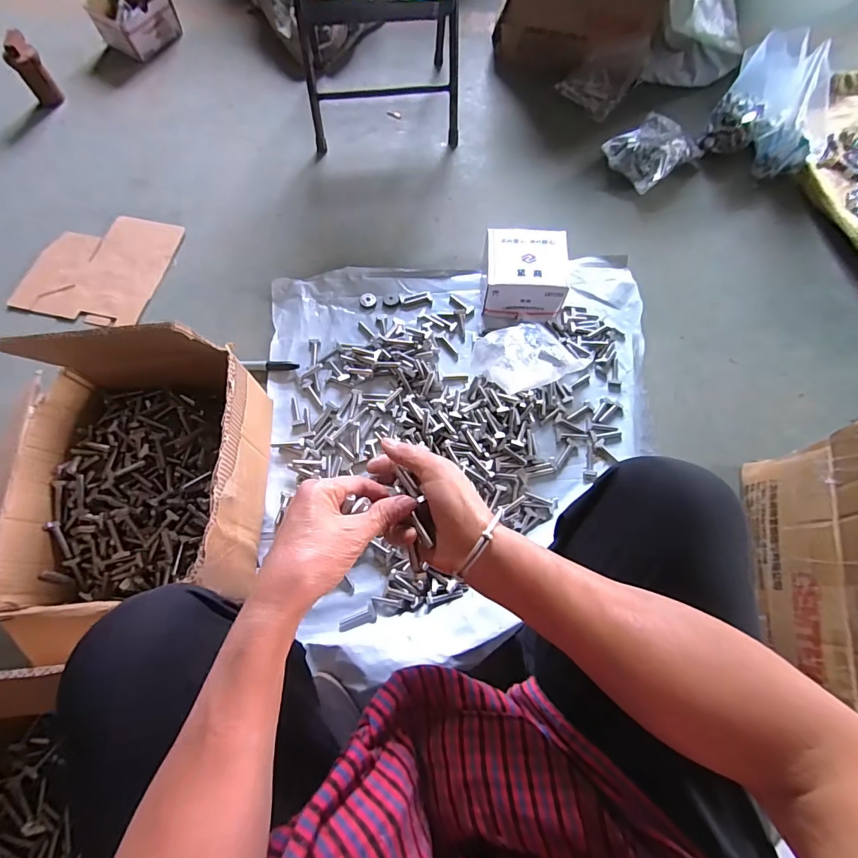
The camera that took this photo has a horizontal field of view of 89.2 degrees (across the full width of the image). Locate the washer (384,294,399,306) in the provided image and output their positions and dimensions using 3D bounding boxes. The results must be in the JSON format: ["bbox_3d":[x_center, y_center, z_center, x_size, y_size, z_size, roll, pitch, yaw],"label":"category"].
[{"bbox_3d":[-0.073,-0.250,0.839,0.030,0.004,0.027,1,69,1],"label":"washer"}]

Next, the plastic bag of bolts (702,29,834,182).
[{"bbox_3d":[0.721,-0.653,0.887,0.231,0.172,0.131,34,73,13],"label":"plastic bag of bolts"}]

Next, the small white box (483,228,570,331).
[{"bbox_3d":[0.174,-0.282,0.807,0.148,0.088,0.149,1,69,1],"label":"small white box"}]

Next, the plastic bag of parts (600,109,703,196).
[{"bbox_3d":[0.482,-0.604,0.940,0.185,0.058,0.141,-38,73,-13],"label":"plastic bag of parts"}]

